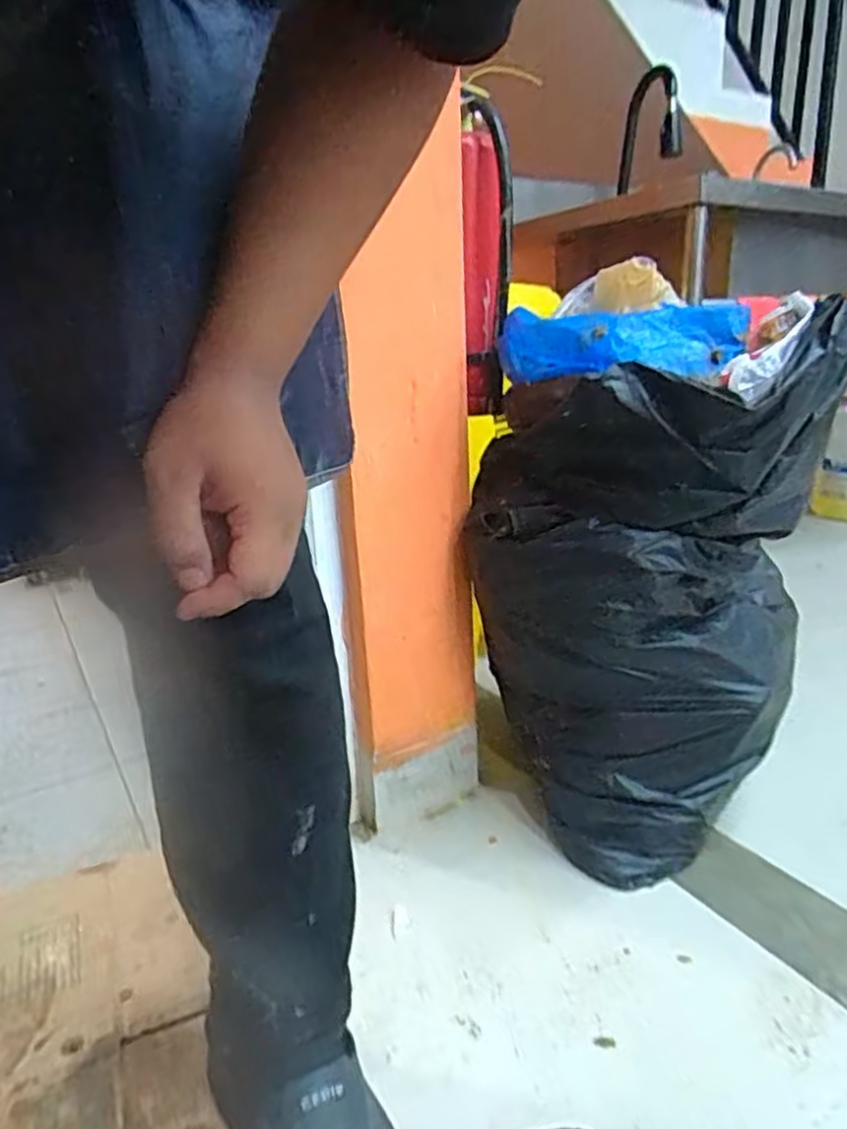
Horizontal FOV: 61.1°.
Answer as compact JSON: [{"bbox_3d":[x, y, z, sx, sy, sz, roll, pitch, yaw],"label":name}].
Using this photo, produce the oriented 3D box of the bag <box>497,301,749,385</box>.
[{"bbox_3d":[0.165,-0.224,0.717,0.284,0.067,0.115,11,21,37],"label":"bag"}]

